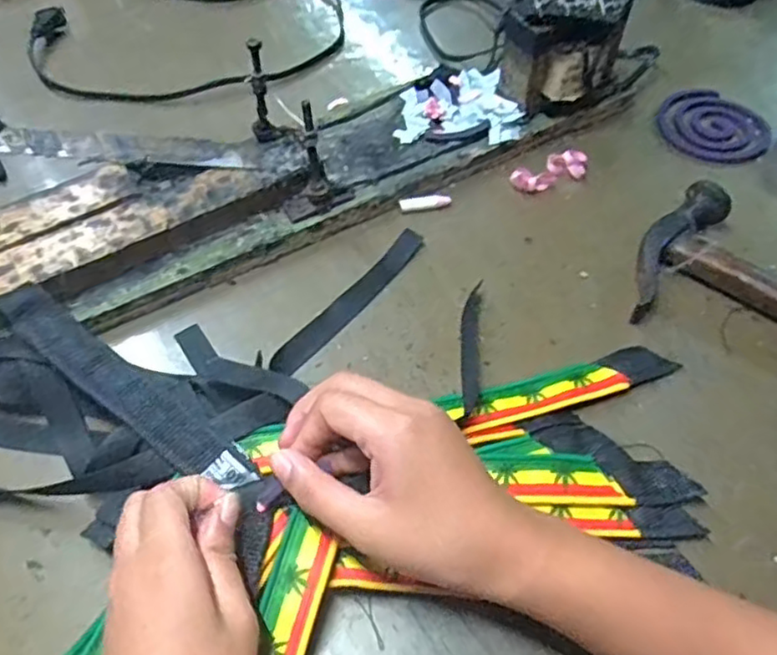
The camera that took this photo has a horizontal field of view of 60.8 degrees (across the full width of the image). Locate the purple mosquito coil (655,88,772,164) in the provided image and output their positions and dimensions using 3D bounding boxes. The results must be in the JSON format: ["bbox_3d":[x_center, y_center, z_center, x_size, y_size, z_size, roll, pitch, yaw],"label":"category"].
[{"bbox_3d":[0.270,-0.168,0.551,0.087,0.006,0.075,29,65,13],"label":"purple mosquito coil"}]

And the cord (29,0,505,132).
[{"bbox_3d":[-0.101,-0.297,0.632,0.407,0.038,0.331,17,53,11],"label":"cord"}]

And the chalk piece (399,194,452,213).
[{"bbox_3d":[0.028,-0.094,0.495,0.038,0.006,0.008,-11,55,-7],"label":"chalk piece"}]

